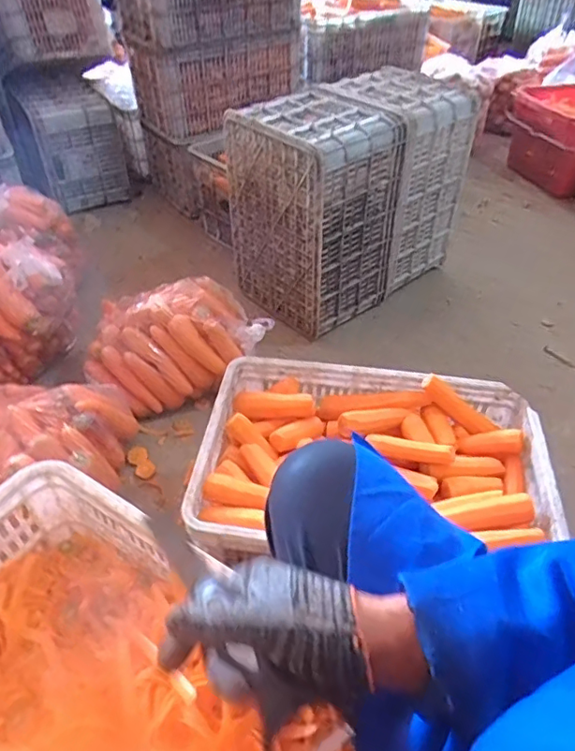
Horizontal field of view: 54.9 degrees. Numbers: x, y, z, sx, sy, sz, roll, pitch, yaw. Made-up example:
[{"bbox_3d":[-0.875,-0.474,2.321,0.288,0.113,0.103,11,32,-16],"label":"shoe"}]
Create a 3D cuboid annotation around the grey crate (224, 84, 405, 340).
[{"bbox_3d":[0.074,-0.445,1.475,0.344,0.465,0.372,-26,49,-26],"label":"grey crate"}]

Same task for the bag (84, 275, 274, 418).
[{"bbox_3d":[-0.252,-0.075,1.276,0.401,0.210,0.232,-11,44,-12],"label":"bag"}]

